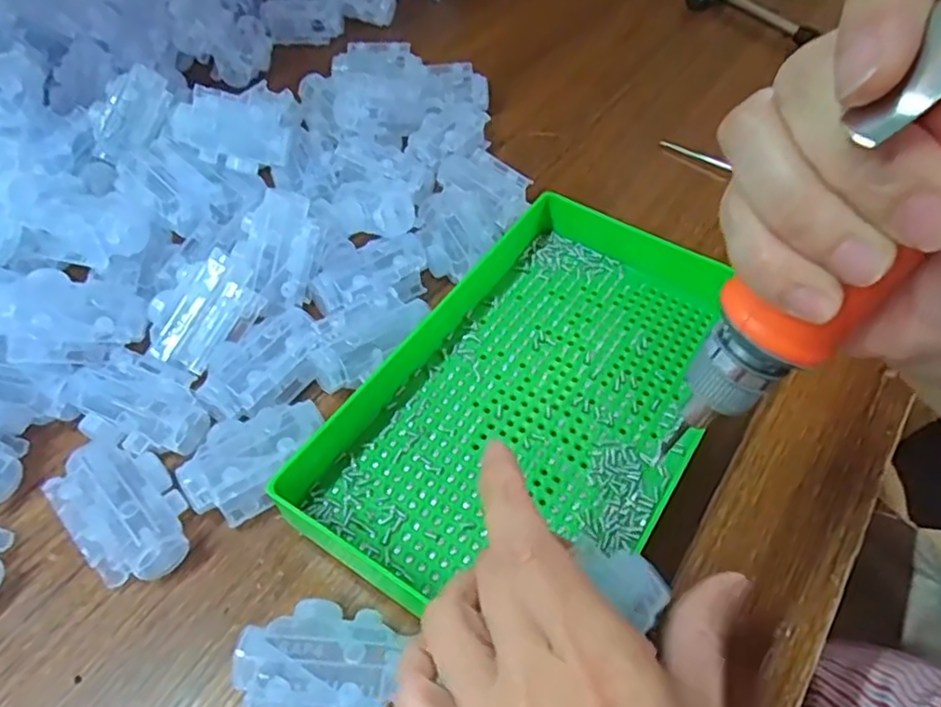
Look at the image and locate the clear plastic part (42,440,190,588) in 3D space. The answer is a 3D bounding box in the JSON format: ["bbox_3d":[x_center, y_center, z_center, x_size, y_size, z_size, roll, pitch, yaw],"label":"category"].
[{"bbox_3d":[-0.157,0.071,0.305,0.044,0.028,0.068,-35,62,-25],"label":"clear plastic part"}]

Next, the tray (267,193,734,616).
[{"bbox_3d":[0.038,0.018,0.347,0.155,0.031,0.253,28,57,18],"label":"tray"}]

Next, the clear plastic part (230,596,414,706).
[{"bbox_3d":[-0.060,0.125,0.268,0.062,0.028,0.046,8,53,4],"label":"clear plastic part"}]

